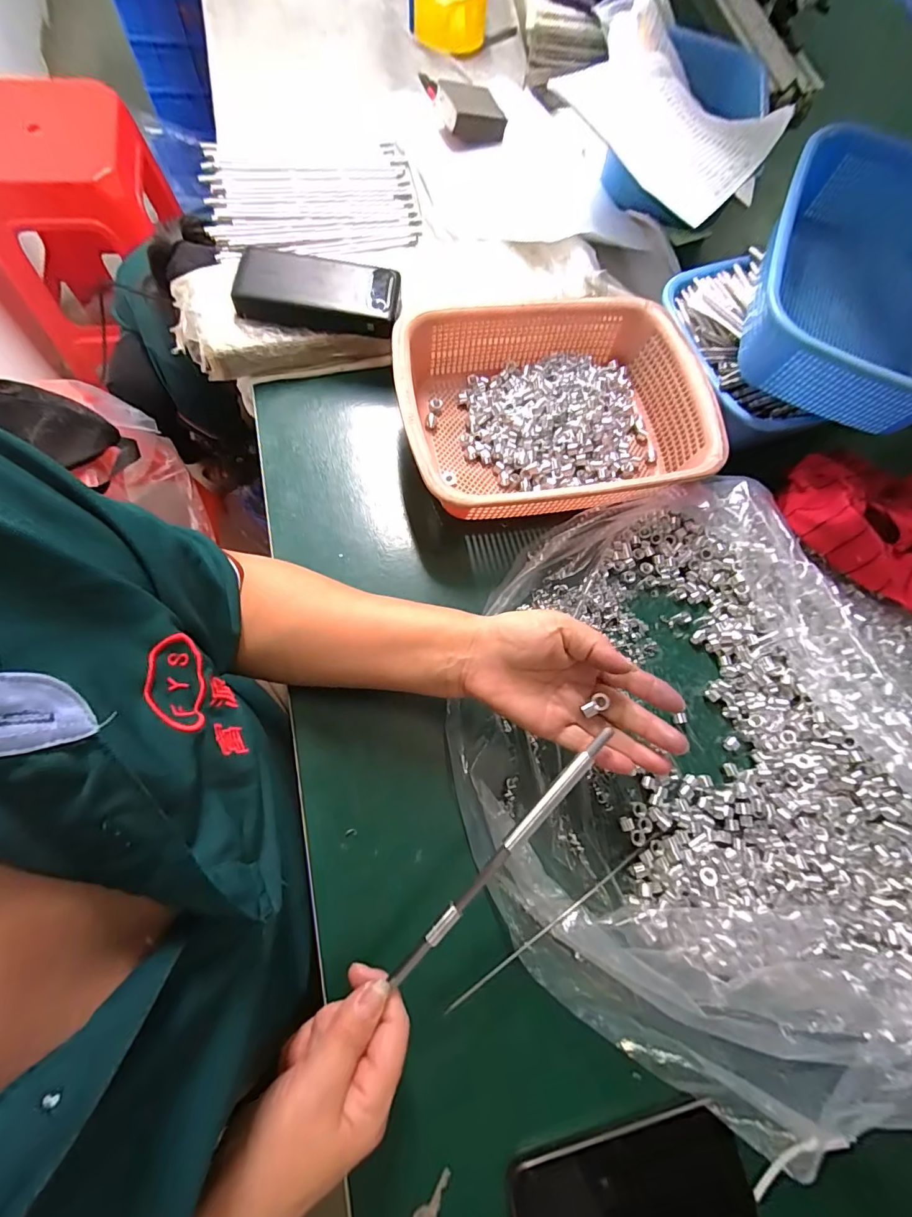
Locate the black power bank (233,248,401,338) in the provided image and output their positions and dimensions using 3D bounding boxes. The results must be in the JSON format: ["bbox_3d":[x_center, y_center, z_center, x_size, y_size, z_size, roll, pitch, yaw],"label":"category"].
[{"bbox_3d":[-0.132,-0.310,0.453,0.151,0.029,0.073,7,73,-4],"label":"black power bank"}]

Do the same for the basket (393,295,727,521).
[{"bbox_3d":[0.097,-0.194,0.441,0.289,0.071,0.209,-9,75,-9],"label":"basket"}]

